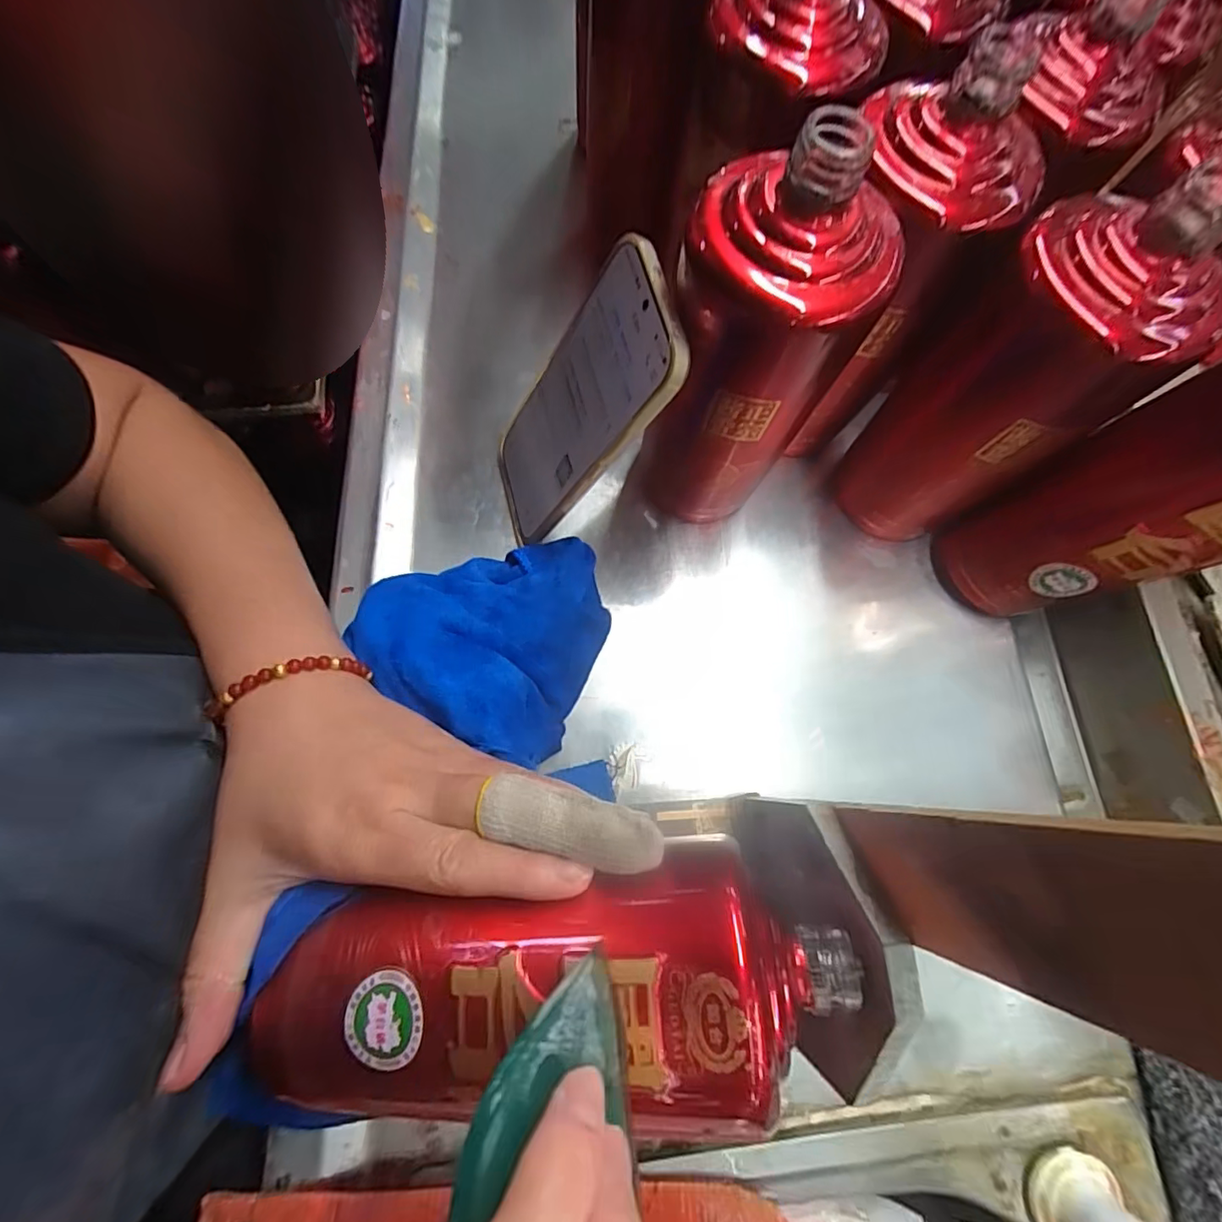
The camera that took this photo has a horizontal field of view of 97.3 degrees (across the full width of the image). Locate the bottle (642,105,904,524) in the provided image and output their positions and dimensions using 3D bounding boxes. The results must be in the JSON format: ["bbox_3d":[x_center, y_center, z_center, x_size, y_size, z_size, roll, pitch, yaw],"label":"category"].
[{"bbox_3d":[0.064,-0.114,0.268,0.084,0.195,0.067,14,73,3],"label":"bottle"}]

